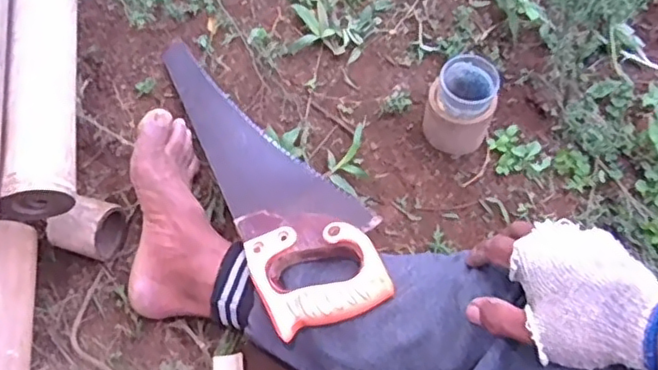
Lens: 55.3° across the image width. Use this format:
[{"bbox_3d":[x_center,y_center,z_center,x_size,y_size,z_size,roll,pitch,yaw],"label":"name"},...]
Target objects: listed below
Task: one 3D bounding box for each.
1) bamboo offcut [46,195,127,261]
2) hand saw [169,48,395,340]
[{"bbox_3d":[-0.264,0.044,0.683,0.071,0.059,0.060,17,65,4],"label":"bamboo offcut"},{"bbox_3d":[-0.071,-0.037,0.680,0.120,0.016,0.442,-27,51,-5],"label":"hand saw"}]

